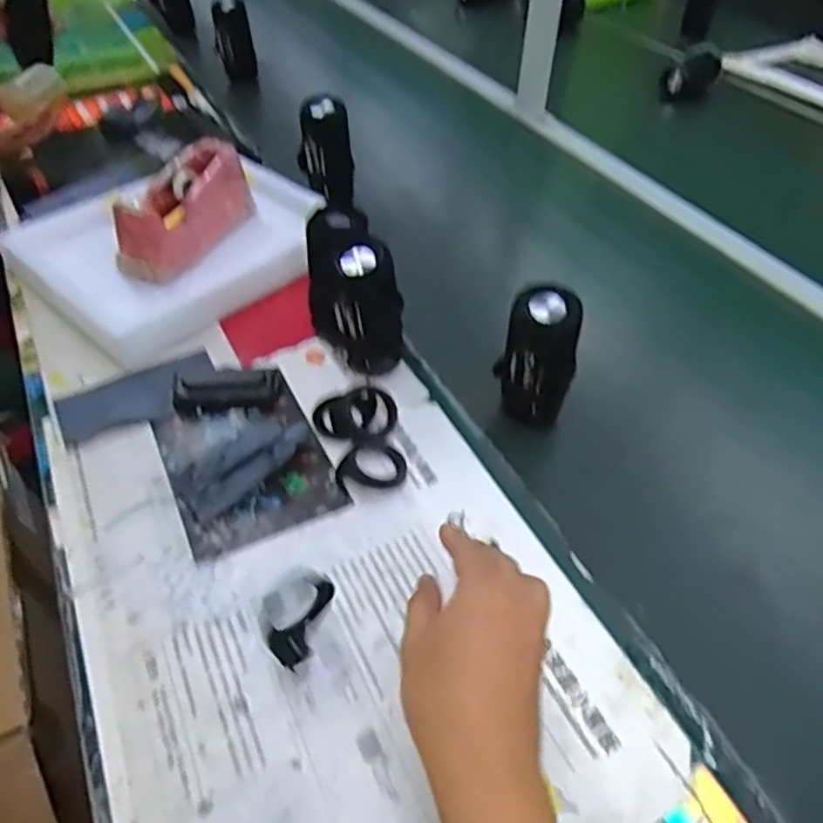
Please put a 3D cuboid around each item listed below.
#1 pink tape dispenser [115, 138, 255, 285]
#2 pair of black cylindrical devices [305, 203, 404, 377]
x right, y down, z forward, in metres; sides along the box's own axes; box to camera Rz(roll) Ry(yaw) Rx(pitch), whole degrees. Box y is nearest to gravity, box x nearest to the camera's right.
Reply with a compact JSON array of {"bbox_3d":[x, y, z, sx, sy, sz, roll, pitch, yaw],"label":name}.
[{"bbox_3d":[-0.289,-0.259,0.844,0.073,0.109,0.214,7,49,34],"label":"pink tape dispenser"},{"bbox_3d":[-0.060,-0.120,0.693,0.088,0.153,0.106,-8,47,-8],"label":"pair of black cylindrical devices"}]

